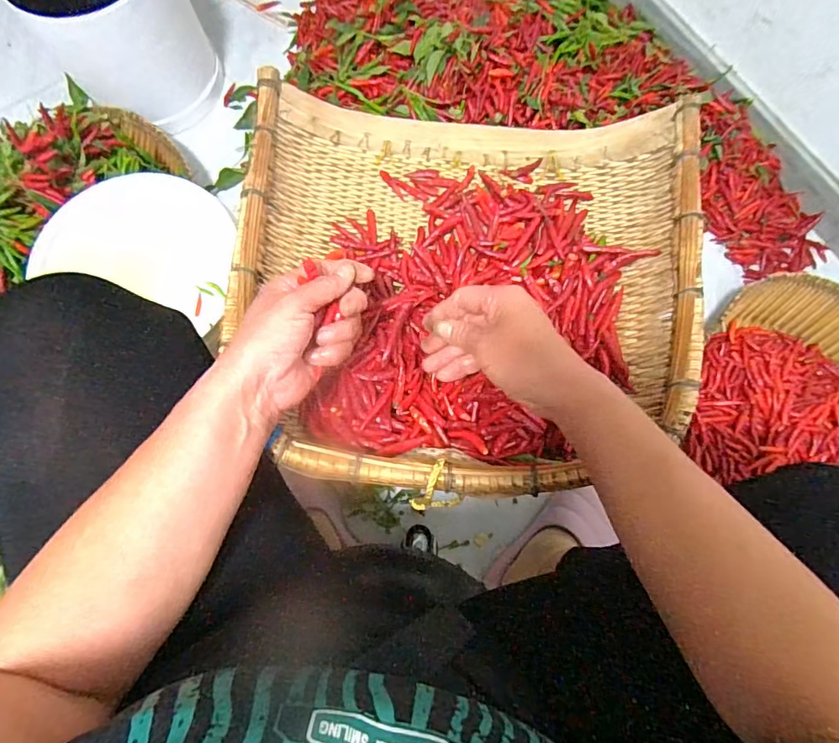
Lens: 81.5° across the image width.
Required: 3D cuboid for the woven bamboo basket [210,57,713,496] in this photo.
[{"bbox_3d":[0.043,-0.095,0.465,0.408,0.100,0.397,5,77,1],"label":"woven bamboo basket"}]

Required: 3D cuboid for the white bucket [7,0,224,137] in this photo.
[{"bbox_3d":[-0.469,-0.549,0.776,0.219,0.218,0.209,0,77,0],"label":"white bucket"}]

